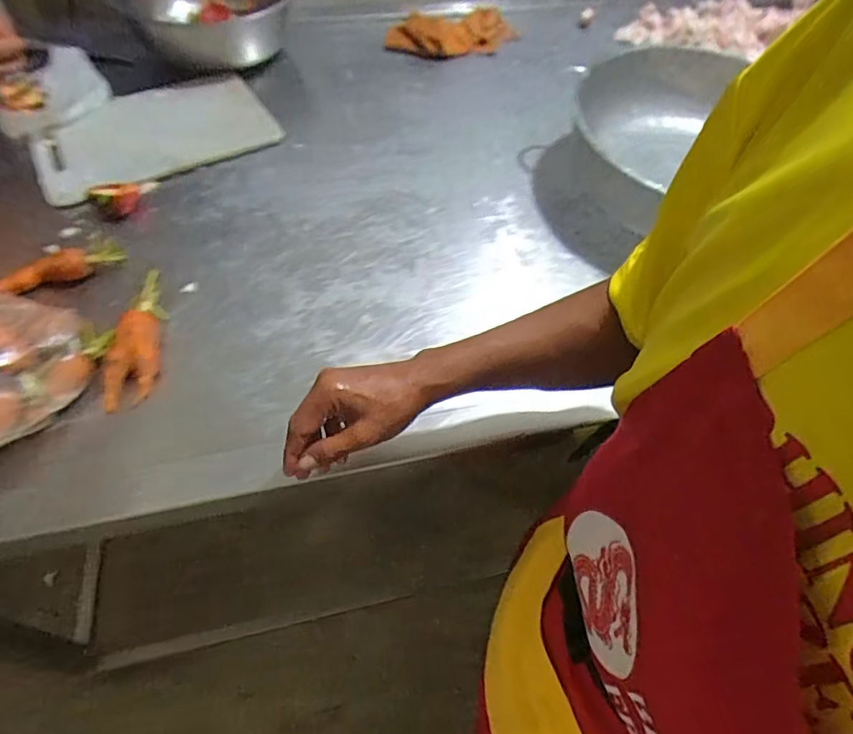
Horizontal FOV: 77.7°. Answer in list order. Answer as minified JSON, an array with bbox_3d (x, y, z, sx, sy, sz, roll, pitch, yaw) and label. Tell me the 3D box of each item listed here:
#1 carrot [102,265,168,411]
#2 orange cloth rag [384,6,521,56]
[{"bbox_3d":[-0.322,-0.037,0.588,0.050,0.036,0.172,-6,54,-8],"label":"carrot"},{"bbox_3d":[0.054,-0.663,1.049,0.267,0.059,0.088,-20,57,-17],"label":"orange cloth rag"}]

